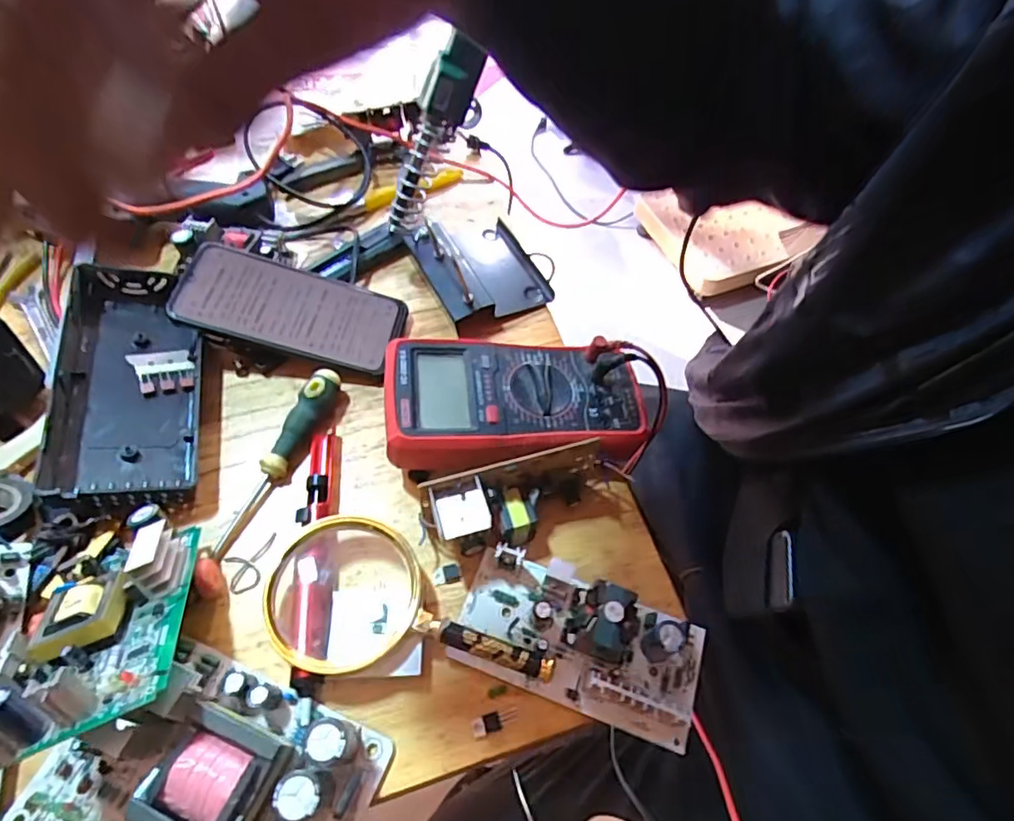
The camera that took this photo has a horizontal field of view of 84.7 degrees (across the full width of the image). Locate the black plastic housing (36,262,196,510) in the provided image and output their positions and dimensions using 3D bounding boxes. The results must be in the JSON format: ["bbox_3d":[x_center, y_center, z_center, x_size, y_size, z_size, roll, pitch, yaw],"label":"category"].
[{"bbox_3d":[-0.265,-0.022,0.394,0.085,0.048,0.187,-11,60,-11],"label":"black plastic housing"}]

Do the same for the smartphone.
[{"bbox_3d":[-0.167,-0.082,0.435,0.163,0.013,0.077,15,58,-11],"label":"smartphone"}]

